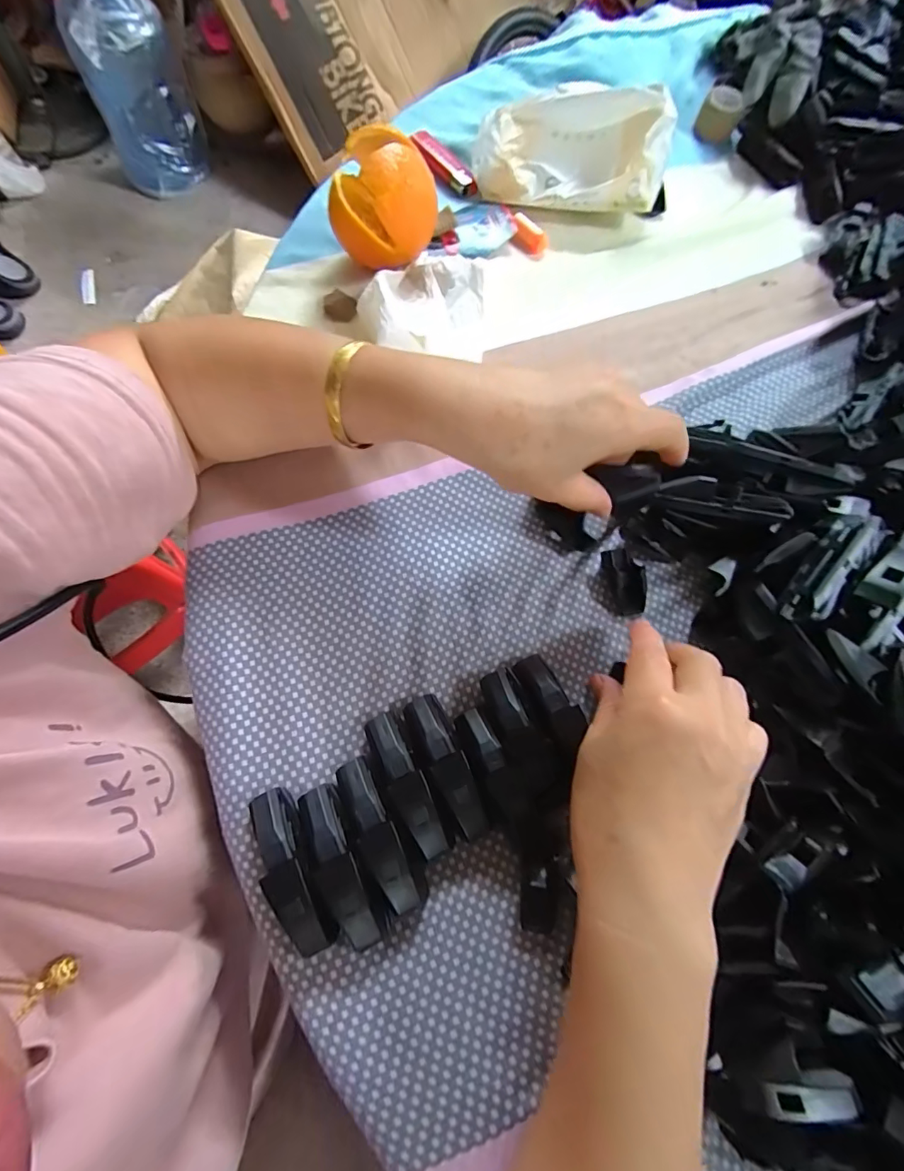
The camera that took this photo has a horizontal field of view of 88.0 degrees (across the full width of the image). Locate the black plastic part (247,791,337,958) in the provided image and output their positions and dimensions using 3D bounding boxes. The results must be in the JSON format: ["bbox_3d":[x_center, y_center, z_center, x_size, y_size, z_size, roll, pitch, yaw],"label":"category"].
[{"bbox_3d":[-0.076,0.134,0.219,0.017,0.025,0.073,-25,73,-11],"label":"black plastic part"}]

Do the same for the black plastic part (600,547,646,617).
[{"bbox_3d":[0.105,-0.003,0.283,0.020,0.011,0.041,-9,71,-5],"label":"black plastic part"}]

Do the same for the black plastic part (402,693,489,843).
[{"bbox_3d":[-0.004,0.092,0.238,0.021,0.024,0.072,-21,72,-9],"label":"black plastic part"}]

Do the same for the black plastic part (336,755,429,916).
[{"bbox_3d":[-0.035,0.122,0.228,0.021,0.021,0.073,-30,74,-12],"label":"black plastic part"}]

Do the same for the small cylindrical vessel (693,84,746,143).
[{"bbox_3d":[0.248,-0.435,0.429,0.036,0.027,0.036,1,70,-2],"label":"small cylindrical vessel"}]

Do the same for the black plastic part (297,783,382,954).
[{"bbox_3d":[-0.056,0.134,0.221,0.023,0.026,0.071,-23,73,-10],"label":"black plastic part"}]

